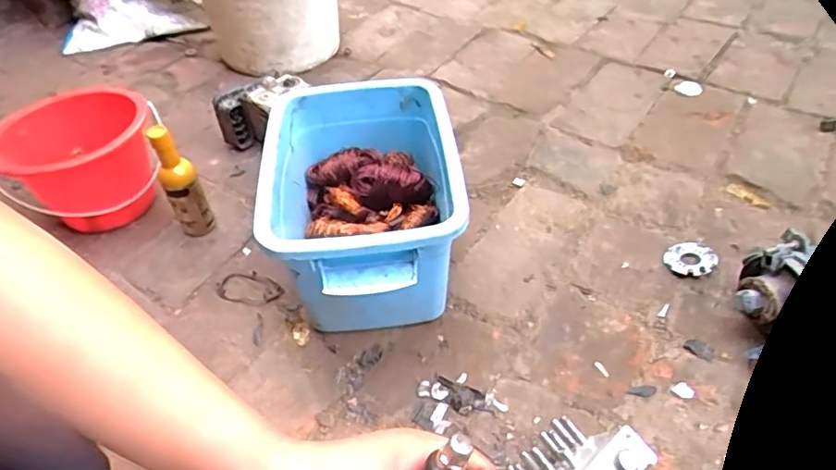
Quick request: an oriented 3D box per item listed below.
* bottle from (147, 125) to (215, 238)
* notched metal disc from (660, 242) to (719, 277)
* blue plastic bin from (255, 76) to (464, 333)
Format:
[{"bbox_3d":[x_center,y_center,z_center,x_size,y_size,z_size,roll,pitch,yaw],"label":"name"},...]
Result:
[{"bbox_3d":[-0.289,-0.061,0.684,0.044,0.157,0.035,-26,50,-19],"label":"bottle"},{"bbox_3d":[0.317,0.026,0.654,0.053,0.010,0.052,-2,46,3],"label":"notched metal disc"},{"bbox_3d":[-0.057,-0.025,0.630,0.195,0.163,0.288,-8,46,-3],"label":"blue plastic bin"}]

